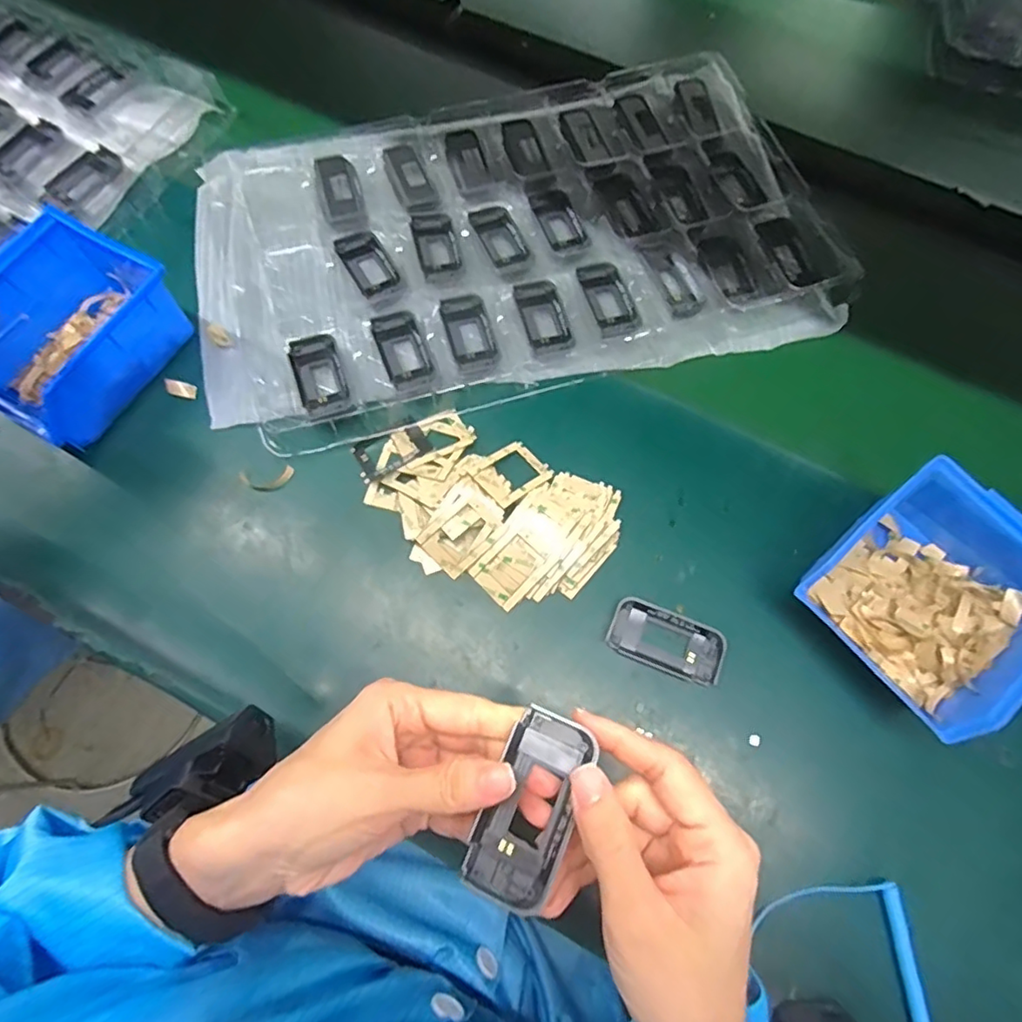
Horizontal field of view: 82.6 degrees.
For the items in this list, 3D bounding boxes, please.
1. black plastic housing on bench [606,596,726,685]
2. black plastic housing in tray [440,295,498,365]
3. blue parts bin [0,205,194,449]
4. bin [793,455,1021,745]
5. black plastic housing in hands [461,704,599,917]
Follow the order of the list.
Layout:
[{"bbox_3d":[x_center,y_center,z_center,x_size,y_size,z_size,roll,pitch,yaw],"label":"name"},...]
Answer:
[{"bbox_3d":[0.105,0.087,0.392,0.076,0.009,0.038,23,71,6],"label":"black plastic housing on bench"},{"bbox_3d":[-0.034,-0.148,0.469,0.035,0.007,0.065,-14,71,-7],"label":"black plastic housing in tray"},{"bbox_3d":[-0.320,-0.131,0.421,0.111,0.061,0.145,31,72,9],"label":"blue parts bin"},{"bbox_3d":[0.273,0.052,0.377,0.141,0.066,0.127,-37,75,-14],"label":"bin"},{"bbox_3d":[0.008,0.126,0.248,0.034,0.012,0.075,23,72,6],"label":"black plastic housing in hands"}]

